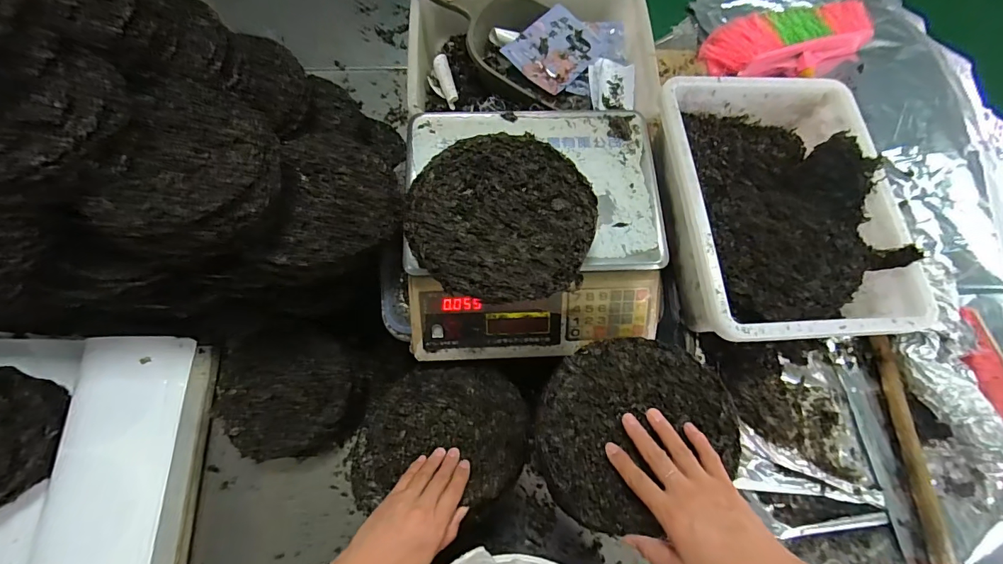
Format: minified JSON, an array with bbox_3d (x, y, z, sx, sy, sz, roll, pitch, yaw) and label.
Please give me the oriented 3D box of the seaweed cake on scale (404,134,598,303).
[{"bbox_3d":[-0.001,-0.077,0.465,0.197,0.012,0.192,0,72,-1],"label":"seaweed cake on scale"}]

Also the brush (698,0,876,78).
[{"bbox_3d":[0.515,-0.433,0.765,0.322,0.056,0.124,-11,73,-5],"label":"brush"}]

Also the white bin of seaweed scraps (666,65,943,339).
[{"bbox_3d":[0.366,-0.100,0.573,0.278,0.106,0.360,-4,72,-3],"label":"white bin of seaweed scraps"}]

